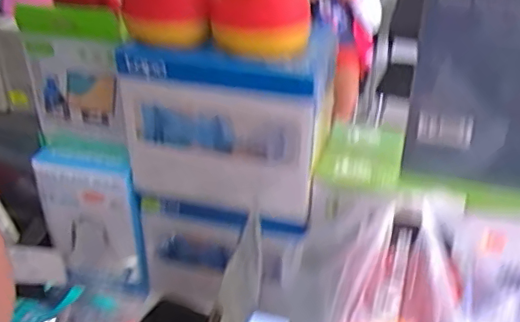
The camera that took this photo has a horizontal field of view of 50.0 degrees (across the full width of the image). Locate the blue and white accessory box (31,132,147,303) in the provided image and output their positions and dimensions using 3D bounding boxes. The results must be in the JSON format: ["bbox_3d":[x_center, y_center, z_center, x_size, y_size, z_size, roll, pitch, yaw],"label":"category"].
[{"bbox_3d":[-0.186,0.067,0.613,0.114,0.175,0.039,12,33,18],"label":"blue and white accessory box"}]

